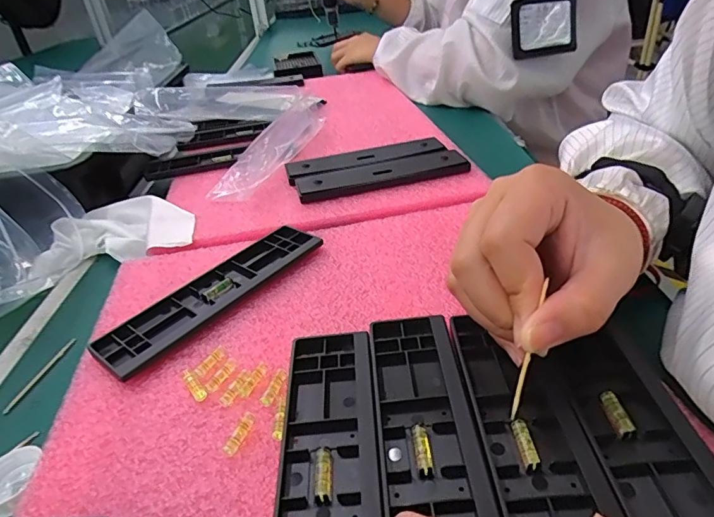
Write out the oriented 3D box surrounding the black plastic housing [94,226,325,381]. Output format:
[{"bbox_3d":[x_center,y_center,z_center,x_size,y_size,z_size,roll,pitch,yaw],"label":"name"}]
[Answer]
[{"bbox_3d":[-0.091,0.021,0.312,0.045,0.009,0.157,22,43,36],"label":"black plastic housing"}]

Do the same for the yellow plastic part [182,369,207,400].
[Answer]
[{"bbox_3d":[-0.086,0.066,0.248,0.006,0.004,0.022,-30,52,-30],"label":"yellow plastic part"}]

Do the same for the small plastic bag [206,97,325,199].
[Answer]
[{"bbox_3d":[-0.079,-0.144,0.535,0.051,0.028,0.288,3,35,16],"label":"small plastic bag"}]

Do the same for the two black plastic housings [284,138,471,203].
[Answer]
[{"bbox_3d":[0.016,-0.089,0.454,0.158,0.011,0.089,-13,34,-9],"label":"two black plastic housings"}]

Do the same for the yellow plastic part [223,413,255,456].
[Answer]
[{"bbox_3d":[-0.054,0.082,0.219,0.005,0.006,0.021,7,36,21],"label":"yellow plastic part"}]

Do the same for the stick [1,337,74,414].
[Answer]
[{"bbox_3d":[-0.199,0.073,0.297,0.004,0.004,0.061,1,35,12],"label":"stick"}]

